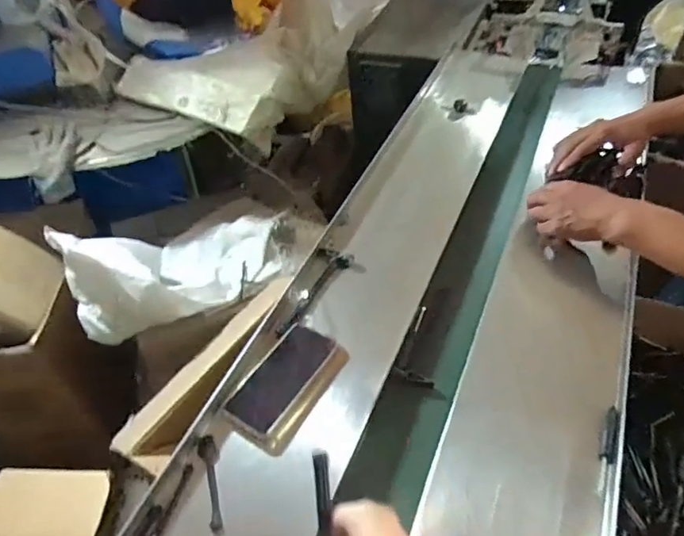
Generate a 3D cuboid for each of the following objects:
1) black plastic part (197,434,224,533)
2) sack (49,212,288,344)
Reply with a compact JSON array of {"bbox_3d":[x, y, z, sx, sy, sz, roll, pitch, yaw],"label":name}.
[{"bbox_3d":[-0.148,0.243,0.598,0.022,0.011,0.111,-18,47,-9],"label":"black plastic part"},{"bbox_3d":[-0.377,-0.013,1.224,0.499,0.188,0.292,-22,48,-13],"label":"sack"}]

